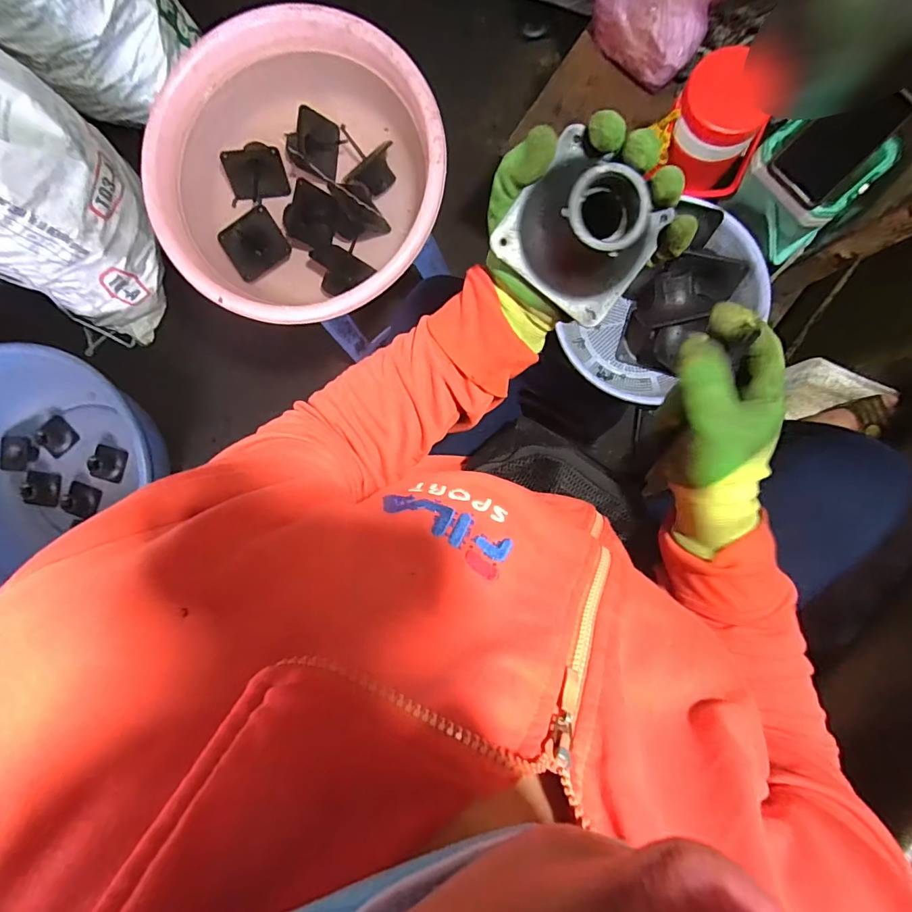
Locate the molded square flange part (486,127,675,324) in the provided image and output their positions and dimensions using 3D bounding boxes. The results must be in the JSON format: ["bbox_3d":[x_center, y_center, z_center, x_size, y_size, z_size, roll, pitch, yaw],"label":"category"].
[{"bbox_3d":[0.082,-0.140,0.278,0.093,0.050,0.083,37,101,-11],"label":"molded square flange part"}]

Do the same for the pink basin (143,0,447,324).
[{"bbox_3d":[-0.222,-0.410,0.689,0.402,0.118,0.427,0,91,3],"label":"pink basin"}]

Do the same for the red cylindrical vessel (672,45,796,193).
[{"bbox_3d":[0.327,-0.412,0.577,0.114,0.095,0.130,17,92,3],"label":"red cylindrical vessel"}]

